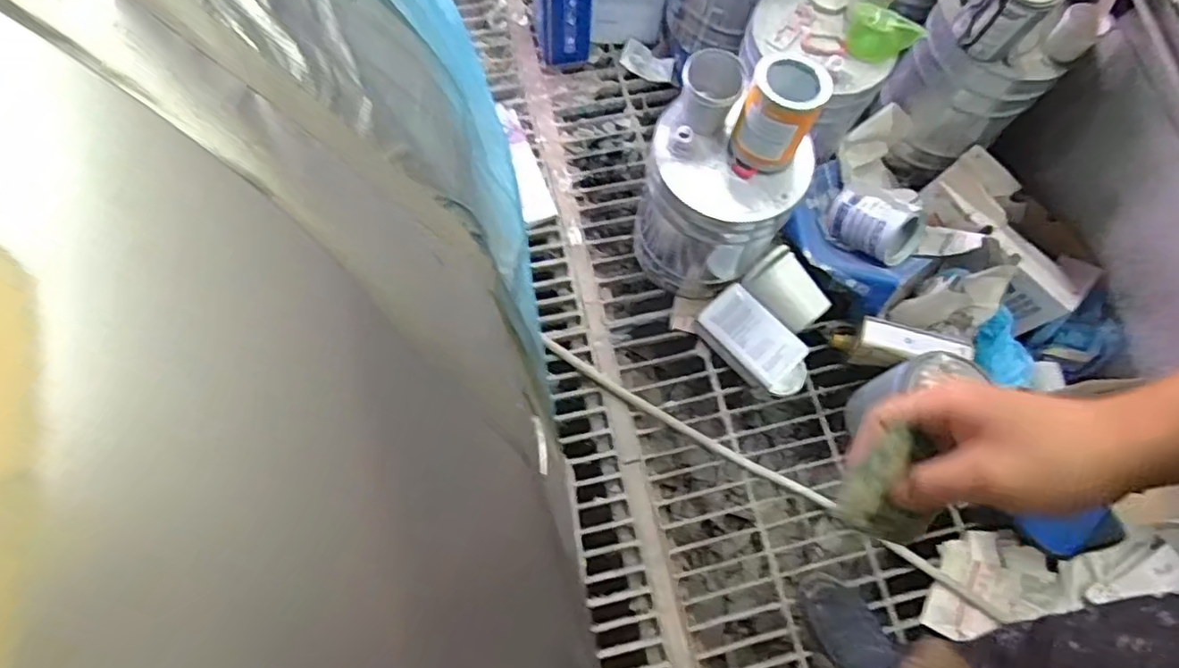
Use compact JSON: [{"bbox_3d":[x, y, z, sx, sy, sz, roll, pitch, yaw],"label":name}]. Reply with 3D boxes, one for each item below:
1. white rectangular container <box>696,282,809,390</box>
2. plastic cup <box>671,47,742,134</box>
[{"bbox_3d":[0.305,0.012,1.196,0.113,0.076,0.199,-42,78,-14],"label":"white rectangular container"},{"bbox_3d":[0.179,-0.363,0.960,0.088,0.103,0.080,1,71,-2],"label":"plastic cup"}]

